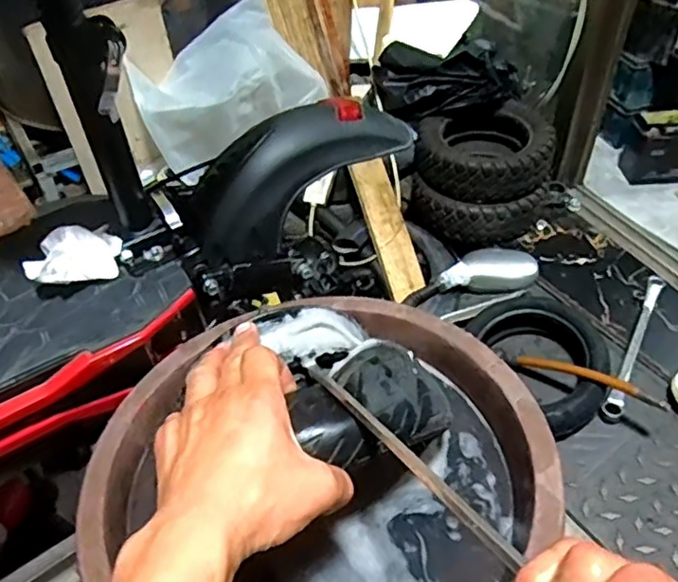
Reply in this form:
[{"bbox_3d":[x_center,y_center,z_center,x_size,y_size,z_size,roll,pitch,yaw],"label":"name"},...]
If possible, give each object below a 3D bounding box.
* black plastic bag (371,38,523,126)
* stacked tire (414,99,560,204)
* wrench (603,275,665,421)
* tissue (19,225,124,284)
[{"bbox_3d":[0.216,-0.425,1.265,0.291,0.103,0.176,1,45,3],"label":"black plastic bag"},{"bbox_3d":[0.282,-0.280,1.215,0.235,0.091,0.239,-1,45,1],"label":"stacked tire"},{"bbox_3d":[0.489,0.080,1.030,0.028,0.023,0.299,22,50,22],"label":"wrench"},{"bbox_3d":[-0.257,-0.036,0.610,0.087,0.039,0.072,-21,48,-18],"label":"tissue"}]

